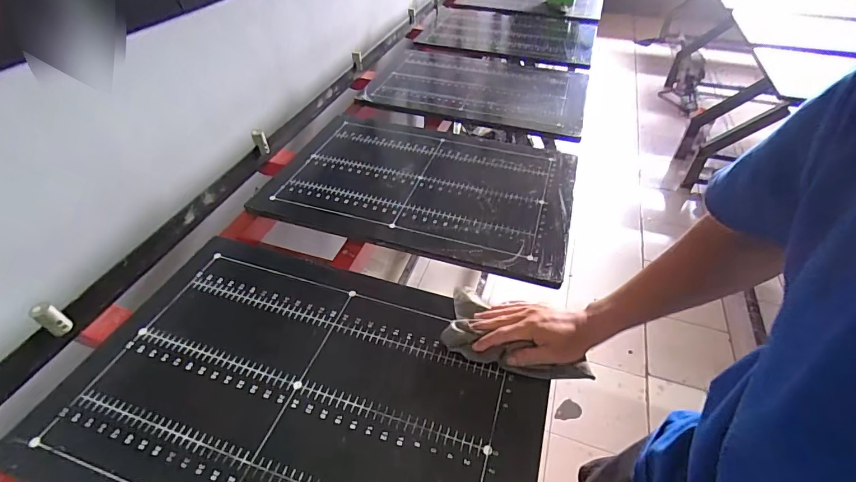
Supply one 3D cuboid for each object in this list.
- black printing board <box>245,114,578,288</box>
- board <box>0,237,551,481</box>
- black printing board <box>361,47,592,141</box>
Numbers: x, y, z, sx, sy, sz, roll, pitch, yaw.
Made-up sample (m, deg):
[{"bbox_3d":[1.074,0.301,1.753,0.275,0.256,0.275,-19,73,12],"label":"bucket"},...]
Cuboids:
[{"bbox_3d":[-0.012,-0.130,0.868,0.590,0.026,0.399,13,45,13],"label":"black printing board"},{"bbox_3d":[-0.158,0.187,0.539,0.587,0.010,0.392,13,45,13],"label":"board"},{"bbox_3d":[0.143,-0.448,1.190,0.585,0.025,0.424,13,45,13],"label":"black printing board"}]

